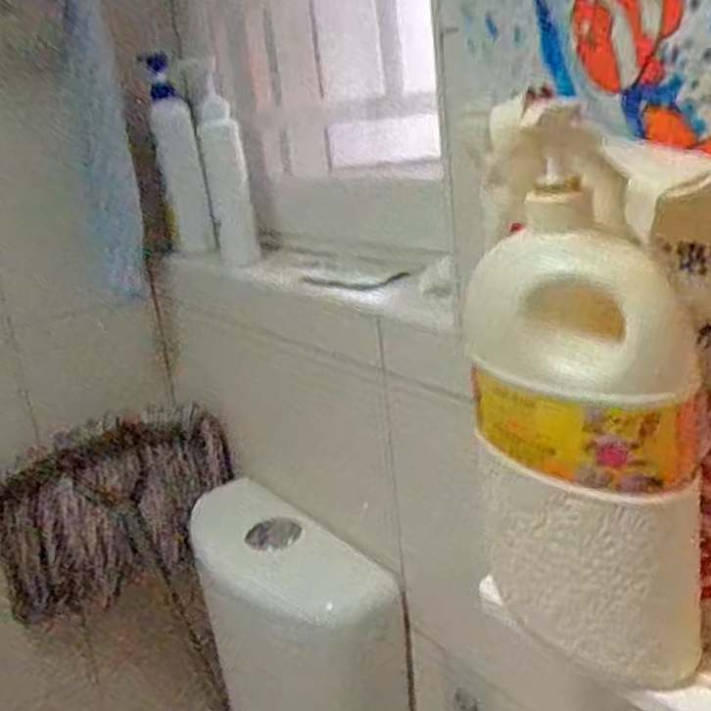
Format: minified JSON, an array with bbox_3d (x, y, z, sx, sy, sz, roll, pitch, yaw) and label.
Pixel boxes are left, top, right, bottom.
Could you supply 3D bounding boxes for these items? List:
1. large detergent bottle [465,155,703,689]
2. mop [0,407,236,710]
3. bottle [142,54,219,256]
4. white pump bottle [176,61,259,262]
[{"bbox_3d":[0.125,0.048,0.427,0.072,0.258,0.121,-13,18,-23],"label":"large detergent bottle"},{"bbox_3d":[-0.286,0.607,1.206,0.332,1.065,0.226,-18,21,-35],"label":"mop"},{"bbox_3d":[-0.246,-0.278,1.070,0.054,0.265,0.056,-8,17,-8],"label":"bottle"},{"bbox_3d":[-0.167,-0.235,0.949,0.061,0.228,0.058,-8,17,-8],"label":"white pump bottle"}]

